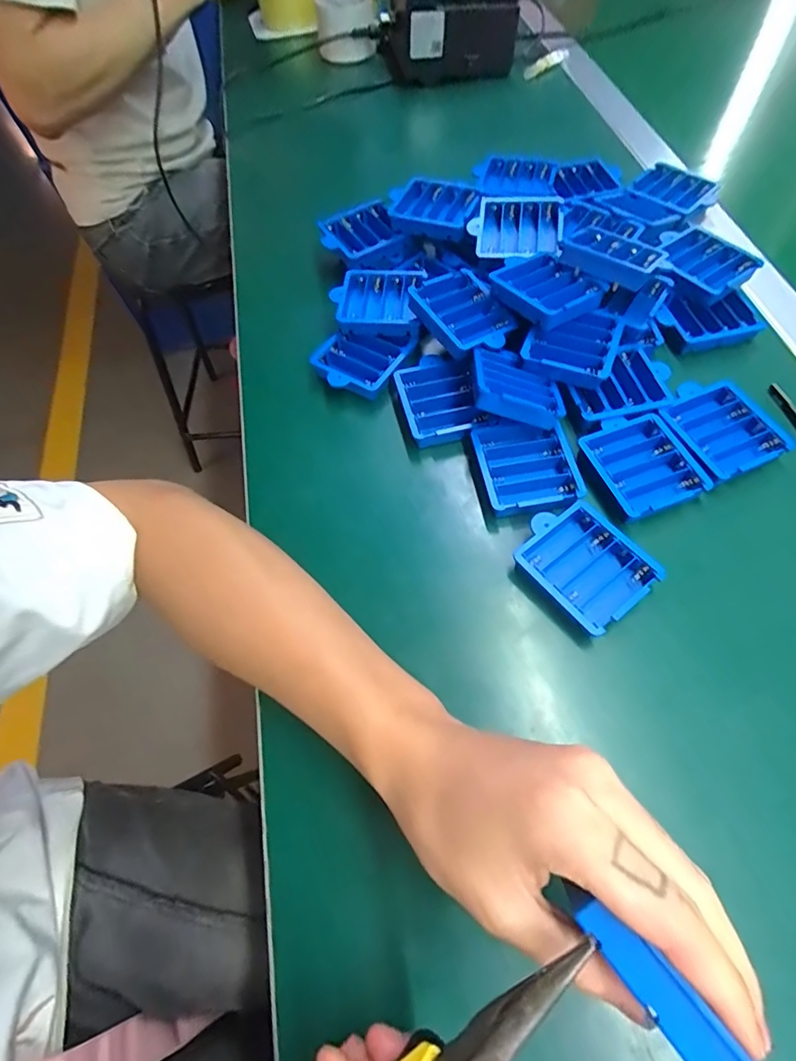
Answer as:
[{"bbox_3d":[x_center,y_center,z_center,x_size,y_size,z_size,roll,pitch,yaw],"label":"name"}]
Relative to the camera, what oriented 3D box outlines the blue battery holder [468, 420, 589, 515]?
[{"bbox_3d":[0.088,-0.044,0.349,0.063,0.015,0.069,-10,62,-3],"label":"blue battery holder"}]

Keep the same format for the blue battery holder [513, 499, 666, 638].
[{"bbox_3d":[0.115,0.022,0.316,0.064,0.017,0.074,-37,66,-16],"label":"blue battery holder"}]

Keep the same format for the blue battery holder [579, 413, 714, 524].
[{"bbox_3d":[0.166,-0.045,0.346,0.066,0.013,0.071,-20,63,-8],"label":"blue battery holder"}]

